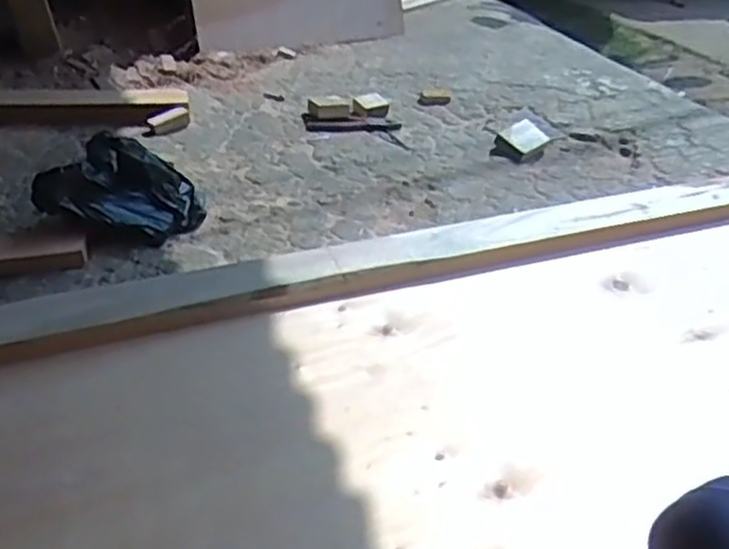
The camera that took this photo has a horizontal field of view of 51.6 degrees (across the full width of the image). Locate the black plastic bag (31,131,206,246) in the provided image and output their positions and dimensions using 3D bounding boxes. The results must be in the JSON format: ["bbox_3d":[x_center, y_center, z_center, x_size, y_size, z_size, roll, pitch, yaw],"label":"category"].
[{"bbox_3d":[-0.380,-0.131,1.171,0.248,0.123,0.130,-9,38,-18],"label":"black plastic bag"}]

